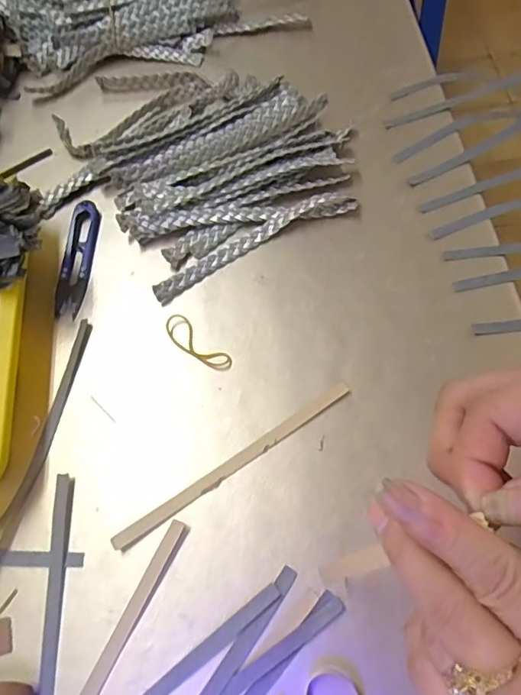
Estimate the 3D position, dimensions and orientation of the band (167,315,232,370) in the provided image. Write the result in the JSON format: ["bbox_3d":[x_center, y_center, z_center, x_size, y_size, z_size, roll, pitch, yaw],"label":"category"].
[{"bbox_3d":[-0.045,-0.002,0.363,0.056,0.006,0.019,41,74,19],"label":"band"}]

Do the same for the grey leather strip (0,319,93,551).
[{"bbox_3d":[-0.144,0.054,0.348,0.016,0.004,0.159,12,67,9],"label":"grey leather strip"}]

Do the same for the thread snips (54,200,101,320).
[{"bbox_3d":[-0.143,-0.071,0.400,0.024,0.009,0.098,0,66,3],"label":"thread snips"}]

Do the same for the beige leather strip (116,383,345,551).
[{"bbox_3d":[-0.014,0.073,0.327,0.173,0.005,0.007,-32,68,-11],"label":"beige leather strip"}]

